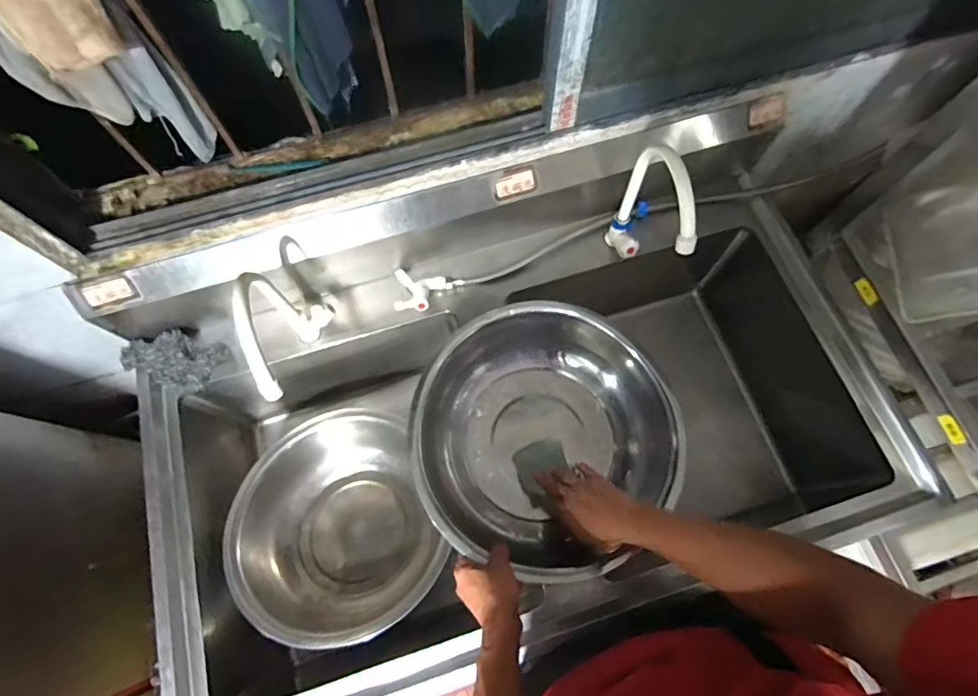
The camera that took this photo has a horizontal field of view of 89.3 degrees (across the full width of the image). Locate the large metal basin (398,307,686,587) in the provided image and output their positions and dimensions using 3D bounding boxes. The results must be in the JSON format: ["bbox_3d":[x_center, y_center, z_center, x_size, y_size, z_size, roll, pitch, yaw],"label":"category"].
[{"bbox_3d":[0.072,0.134,0.763,0.365,0.138,0.346,0,71,1],"label":"large metal basin"}]

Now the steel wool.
[{"bbox_3d":[-0.545,0.021,0.852,0.168,0.039,0.093,14,72,6],"label":"steel wool"}]

